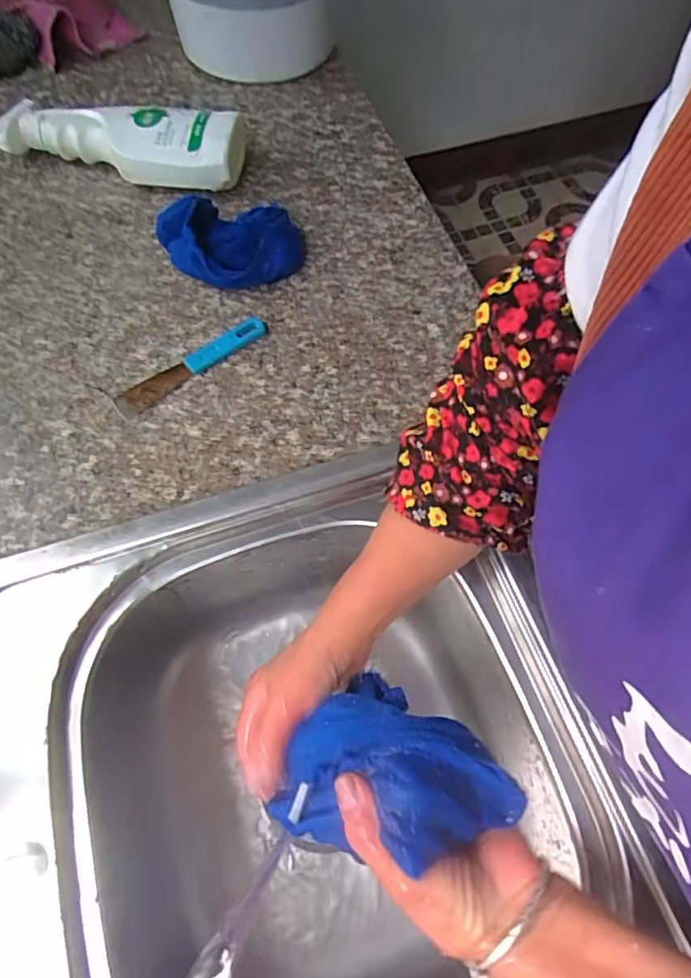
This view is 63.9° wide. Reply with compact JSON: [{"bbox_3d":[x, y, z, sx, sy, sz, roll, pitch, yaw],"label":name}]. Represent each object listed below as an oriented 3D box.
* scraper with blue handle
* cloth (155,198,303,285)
[{"bbox_3d":[-0.125,-0.103,0.453,0.137,0.008,0.023,-36,72,-18],"label":"scraper with blue handle"},{"bbox_3d":[-0.101,-0.229,0.494,0.115,0.053,0.093,-31,71,-16],"label":"cloth"}]

